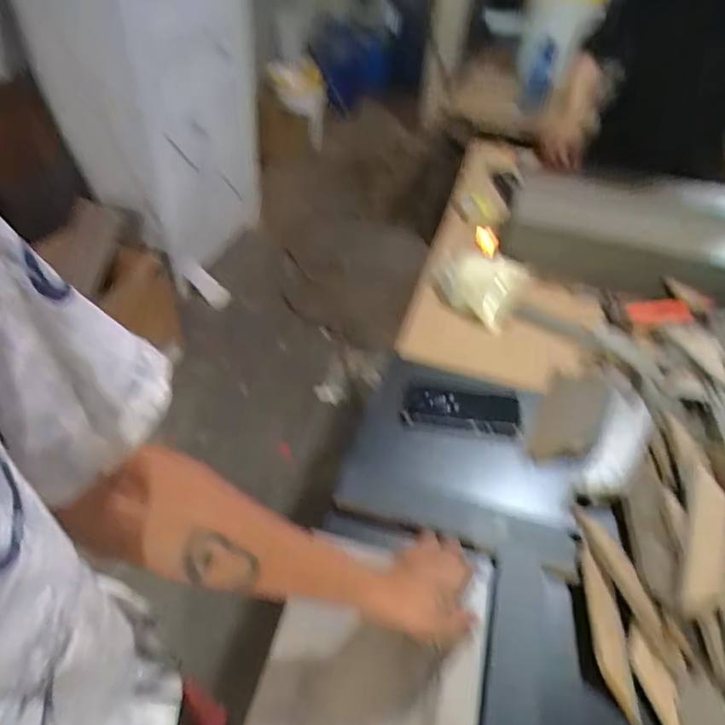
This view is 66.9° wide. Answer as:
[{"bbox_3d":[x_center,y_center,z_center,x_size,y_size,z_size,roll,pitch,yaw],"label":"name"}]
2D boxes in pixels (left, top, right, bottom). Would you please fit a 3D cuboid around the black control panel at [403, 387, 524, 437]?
[{"bbox_3d":[0.136,0.066,0.761,0.156,0.024,0.060,9,43,5],"label":"black control panel"}]

